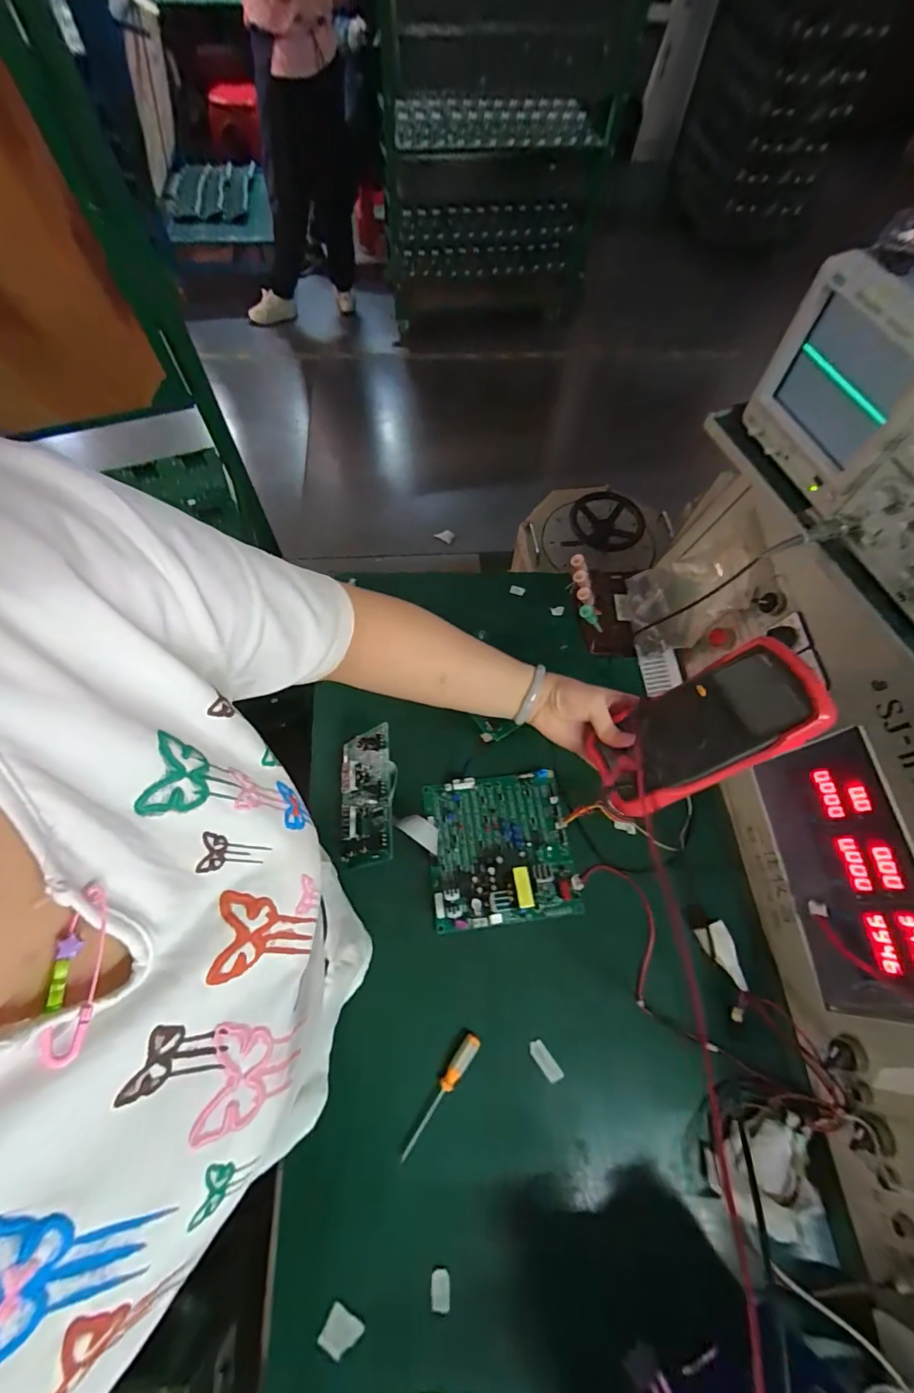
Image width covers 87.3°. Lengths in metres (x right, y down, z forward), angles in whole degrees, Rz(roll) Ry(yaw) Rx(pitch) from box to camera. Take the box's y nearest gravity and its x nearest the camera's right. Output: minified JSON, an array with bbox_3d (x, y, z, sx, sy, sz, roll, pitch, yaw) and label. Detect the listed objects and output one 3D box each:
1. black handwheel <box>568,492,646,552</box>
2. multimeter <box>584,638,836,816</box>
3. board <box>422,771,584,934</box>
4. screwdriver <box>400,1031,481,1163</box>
[{"bbox_3d":[0.320,-0.377,1.031,0.160,0.022,0.130,30,92,20],"label":"black handwheel"},{"bbox_3d":[0.216,0.031,0.431,0.192,0.032,0.094,-36,66,17],"label":"multimeter"},{"bbox_3d":[0.053,0.181,0.589,0.175,0.046,0.179,-5,64,-5],"label":"board"},{"bbox_3d":[-0.017,0.411,0.493,0.016,0.015,0.123,33,66,13],"label":"screwdriver"}]

